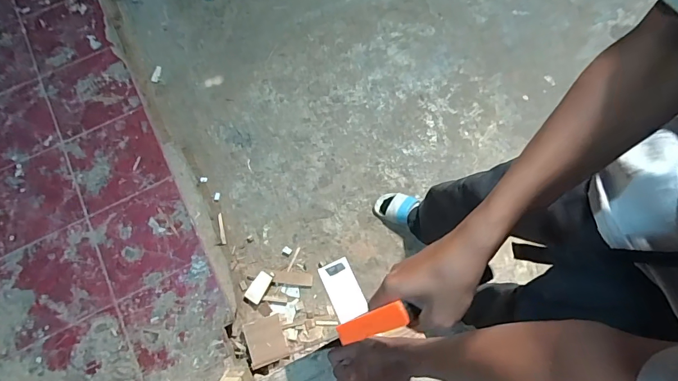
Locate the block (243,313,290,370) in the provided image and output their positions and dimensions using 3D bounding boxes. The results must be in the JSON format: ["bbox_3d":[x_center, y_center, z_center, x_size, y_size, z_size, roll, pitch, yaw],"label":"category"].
[{"bbox_3d":[-0.227,0.465,1.192,0.111,0.026,0.127,-12,81,-24],"label":"block"}]

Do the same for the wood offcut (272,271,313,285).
[{"bbox_3d":[-0.154,0.292,1.287,0.131,0.009,0.040,4,71,3],"label":"wood offcut"}]

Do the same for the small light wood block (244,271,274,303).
[{"bbox_3d":[-0.263,0.316,1.264,0.053,0.010,0.100,32,70,-4],"label":"small light wood block"}]

